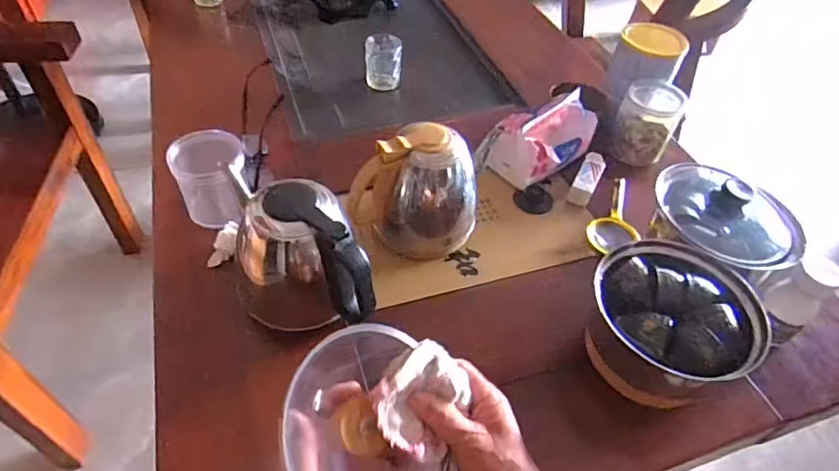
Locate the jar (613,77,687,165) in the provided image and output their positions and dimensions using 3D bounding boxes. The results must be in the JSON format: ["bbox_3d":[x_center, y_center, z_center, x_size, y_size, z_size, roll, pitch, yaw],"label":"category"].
[{"bbox_3d":[0.342,-0.171,0.792,0.080,0.098,0.097,26,52,17],"label":"jar"}]

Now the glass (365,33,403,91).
[{"bbox_3d":[-0.063,-0.302,0.915,0.061,0.072,0.058,-1,49,-6],"label":"glass"}]

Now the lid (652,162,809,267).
[{"bbox_3d":[0.354,-0.022,0.593,0.155,0.060,0.134,14,49,7],"label":"lid"}]

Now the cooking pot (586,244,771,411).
[{"bbox_3d":[0.255,0.091,0.547,0.156,0.086,0.156,3,48,-3],"label":"cooking pot"}]

